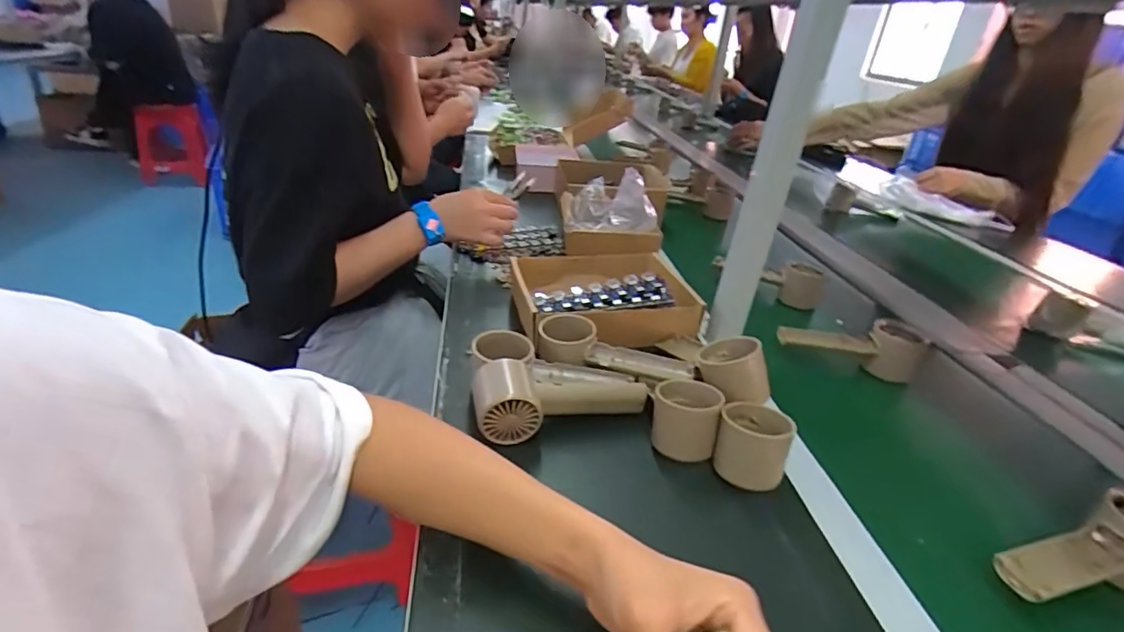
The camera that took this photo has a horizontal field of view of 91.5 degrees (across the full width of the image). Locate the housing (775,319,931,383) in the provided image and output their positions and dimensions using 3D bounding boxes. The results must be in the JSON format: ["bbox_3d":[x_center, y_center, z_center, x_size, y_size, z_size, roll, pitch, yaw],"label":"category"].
[{"bbox_3d":[0.340,0.034,0.658,0.161,0.056,0.052,9,29,5],"label":"housing"}]

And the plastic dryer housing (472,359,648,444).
[{"bbox_3d":[-0.007,0.074,0.501,0.148,0.061,0.055,-5,31,-20],"label":"plastic dryer housing"}]

